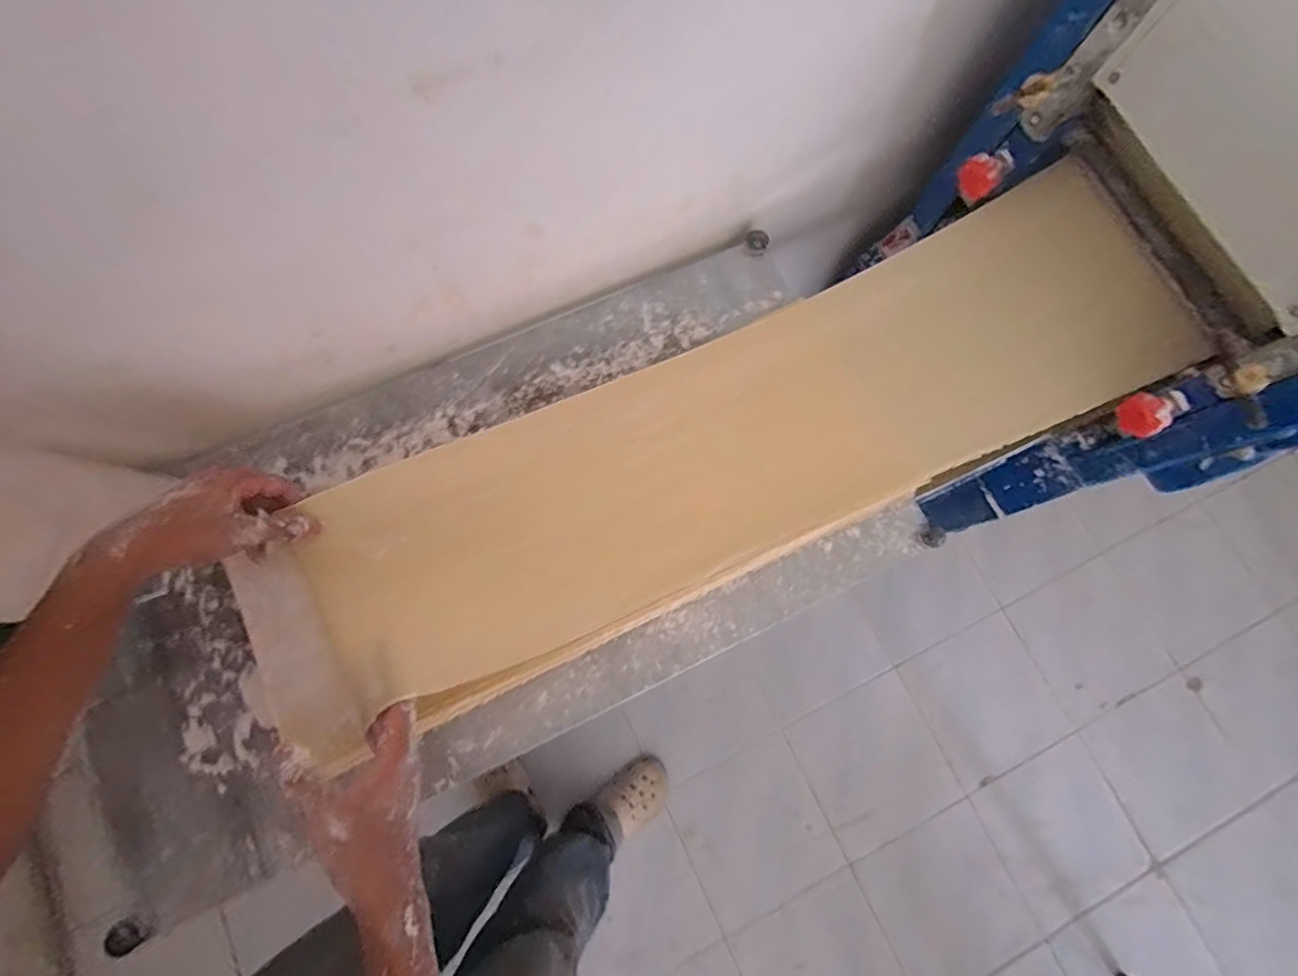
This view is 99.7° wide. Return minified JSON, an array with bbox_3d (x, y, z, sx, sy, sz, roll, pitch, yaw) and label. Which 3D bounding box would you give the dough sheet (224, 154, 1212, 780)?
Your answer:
[{"bbox_3d":[0.048,-0.028,0.509,0.842,0.092,0.226,-25,78,-5],"label":"dough sheet"}]

